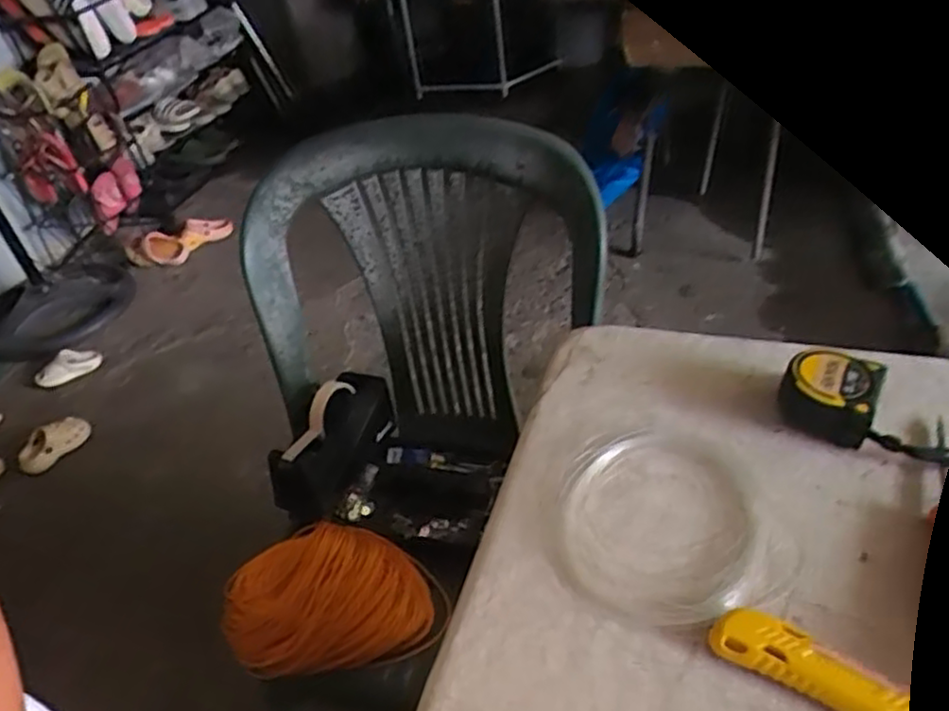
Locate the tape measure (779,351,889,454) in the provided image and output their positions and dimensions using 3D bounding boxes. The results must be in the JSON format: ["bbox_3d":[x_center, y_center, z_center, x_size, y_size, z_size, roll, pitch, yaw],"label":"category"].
[{"bbox_3d":[0.265,0.028,0.541,0.065,0.041,0.063,16,46,29],"label":"tape measure"}]

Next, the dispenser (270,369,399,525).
[{"bbox_3d":[-0.185,0.115,0.976,0.068,0.106,0.211,13,45,27],"label":"dispenser"}]

